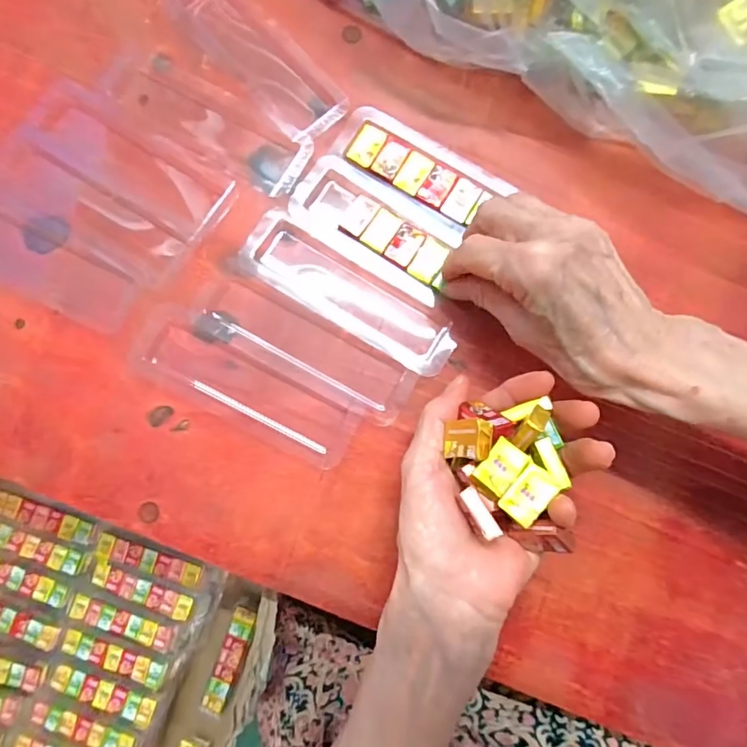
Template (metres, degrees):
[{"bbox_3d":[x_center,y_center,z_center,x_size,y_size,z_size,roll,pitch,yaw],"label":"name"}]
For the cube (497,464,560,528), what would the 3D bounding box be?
[{"bbox_3d":[0.071,0.055,0.219,0.017,0.006,0.025,43,85,4],"label":"cube"}]

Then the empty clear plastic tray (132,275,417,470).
[{"bbox_3d":[-0.059,-0.003,0.289,0.150,0.009,0.077,29,84,3],"label":"empty clear plastic tray"}]

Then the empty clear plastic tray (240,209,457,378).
[{"bbox_3d":[-0.013,-0.048,0.293,0.138,0.008,0.039,33,84,3],"label":"empty clear plastic tray"}]

